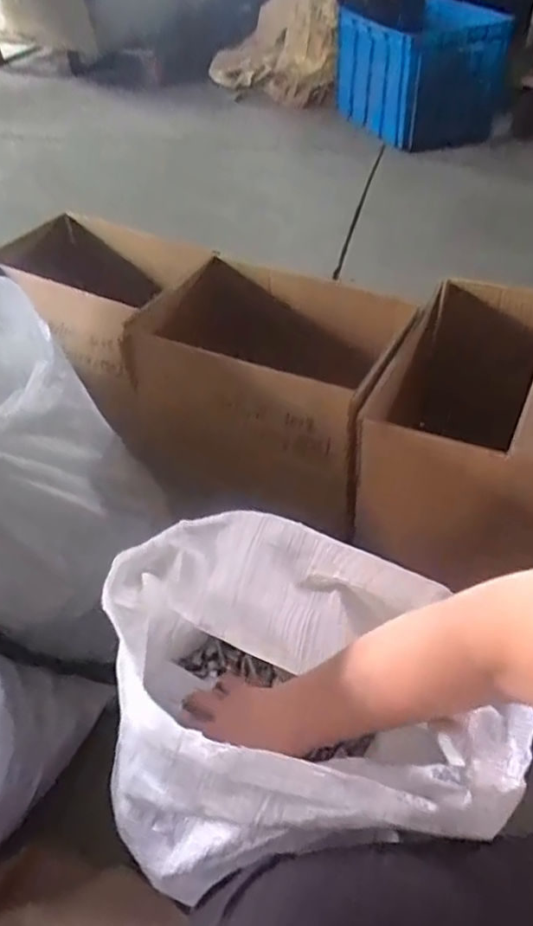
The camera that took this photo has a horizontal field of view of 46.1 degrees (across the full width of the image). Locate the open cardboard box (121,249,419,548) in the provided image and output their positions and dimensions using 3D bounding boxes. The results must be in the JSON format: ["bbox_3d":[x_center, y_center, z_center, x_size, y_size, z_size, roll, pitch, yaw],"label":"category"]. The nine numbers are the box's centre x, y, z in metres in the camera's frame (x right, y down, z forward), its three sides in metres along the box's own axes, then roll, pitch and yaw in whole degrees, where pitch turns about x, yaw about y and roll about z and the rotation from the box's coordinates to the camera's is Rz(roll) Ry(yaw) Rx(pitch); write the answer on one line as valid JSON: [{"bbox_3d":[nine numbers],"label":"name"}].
[{"bbox_3d":[0.002,-0.077,0.930,0.350,0.291,0.244,20,50,21],"label":"open cardboard box"}]

